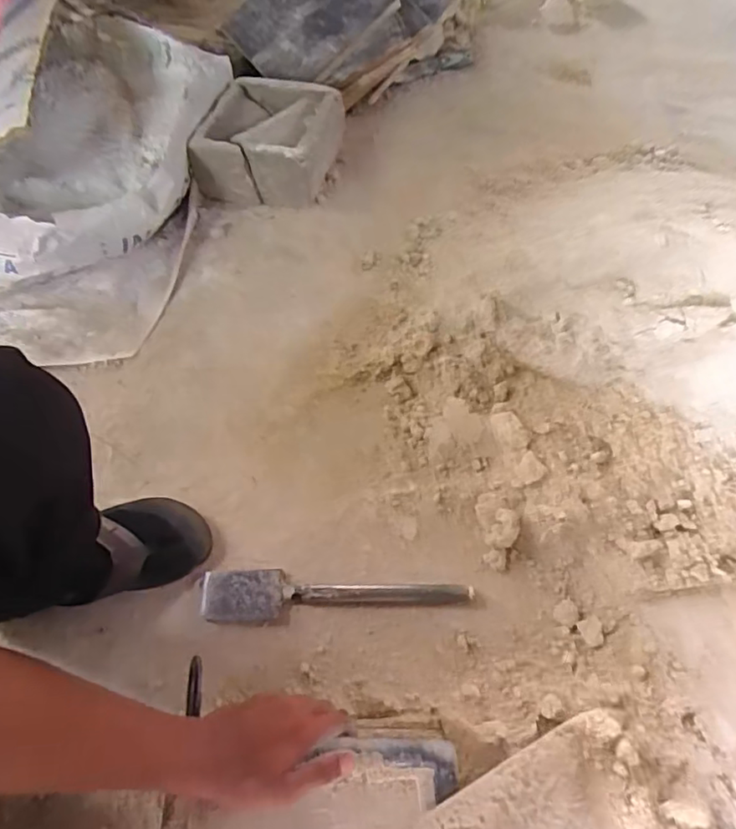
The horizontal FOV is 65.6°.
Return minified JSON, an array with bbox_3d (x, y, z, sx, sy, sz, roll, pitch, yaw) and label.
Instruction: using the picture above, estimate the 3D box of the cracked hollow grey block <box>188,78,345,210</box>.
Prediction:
[{"bbox_3d":[-0.159,-0.451,0.956,0.205,0.110,0.194,11,64,7],"label":"cracked hollow grey block"}]

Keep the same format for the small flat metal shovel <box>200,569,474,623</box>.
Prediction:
[{"bbox_3d":[-0.038,0.202,0.660,0.304,0.019,0.055,-3,63,-1],"label":"small flat metal shovel"}]

